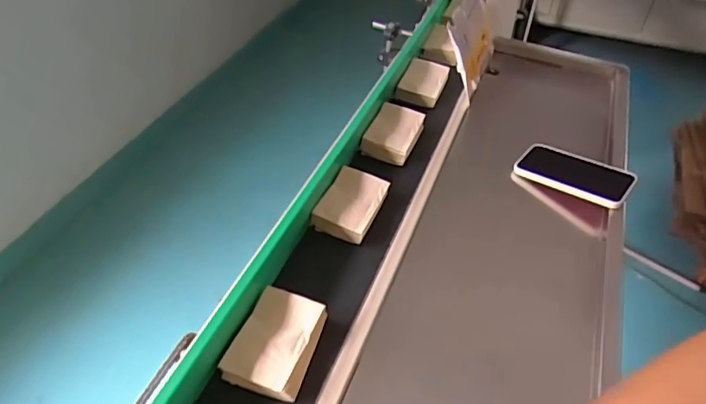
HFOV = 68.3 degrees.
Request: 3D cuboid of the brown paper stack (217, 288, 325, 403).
[{"bbox_3d":[-0.076,0.140,0.527,0.076,0.026,0.100,15,45,14],"label":"brown paper stack"}]

